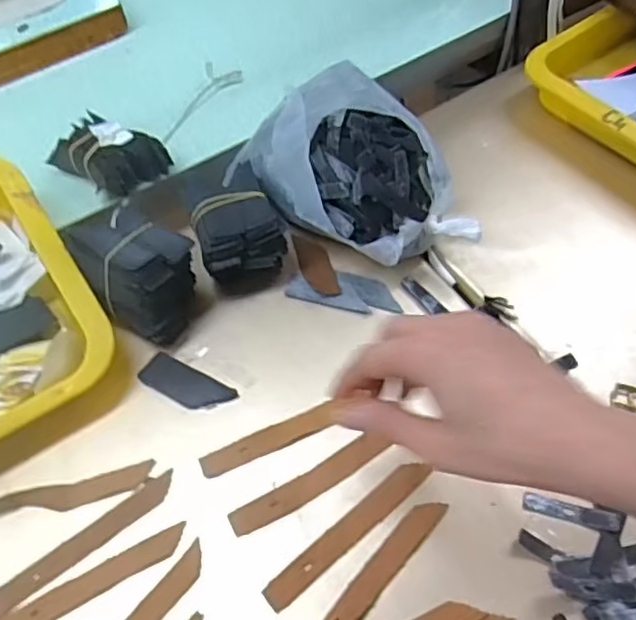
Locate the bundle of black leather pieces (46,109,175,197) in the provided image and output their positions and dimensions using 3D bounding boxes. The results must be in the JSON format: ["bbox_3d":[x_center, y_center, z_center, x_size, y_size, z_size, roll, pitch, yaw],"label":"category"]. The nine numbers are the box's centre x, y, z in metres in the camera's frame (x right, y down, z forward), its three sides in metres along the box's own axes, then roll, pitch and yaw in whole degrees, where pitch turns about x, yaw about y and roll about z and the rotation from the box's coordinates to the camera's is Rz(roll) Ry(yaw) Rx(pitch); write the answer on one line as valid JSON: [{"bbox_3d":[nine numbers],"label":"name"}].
[{"bbox_3d":[-0.168,-0.124,0.514,0.088,0.037,0.059,32,65,22],"label":"bundle of black leather pieces"}]

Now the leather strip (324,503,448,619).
[{"bbox_3d":[0.031,0.155,0.368,0.019,0.005,0.117,36,66,24],"label":"leather strip"}]

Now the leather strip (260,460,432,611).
[{"bbox_3d":[0.020,0.133,0.387,0.122,0.004,0.015,-37,62,-18],"label":"leather strip"}]

